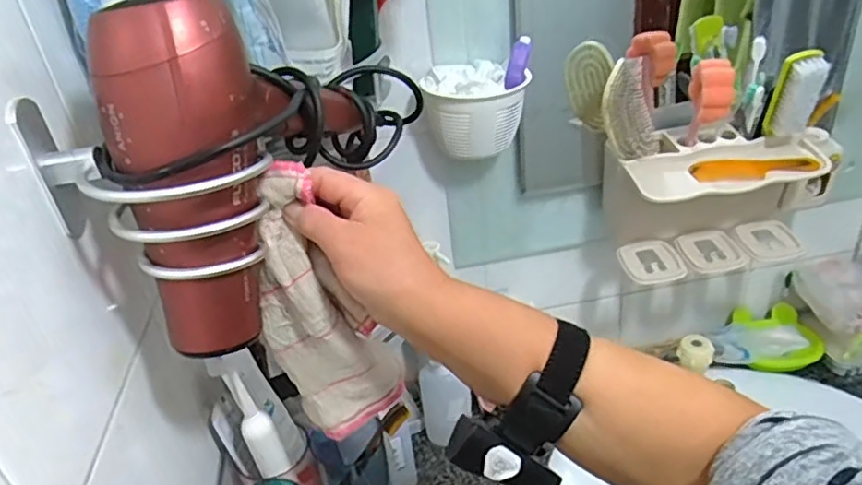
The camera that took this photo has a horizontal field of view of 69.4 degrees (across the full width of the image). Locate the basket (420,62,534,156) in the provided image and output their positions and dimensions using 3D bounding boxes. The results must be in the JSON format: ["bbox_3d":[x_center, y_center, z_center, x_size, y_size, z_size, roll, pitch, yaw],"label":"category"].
[{"bbox_3d":[0.051,-0.143,0.685,0.111,0.092,0.077,-4,31,5],"label":"basket"}]

